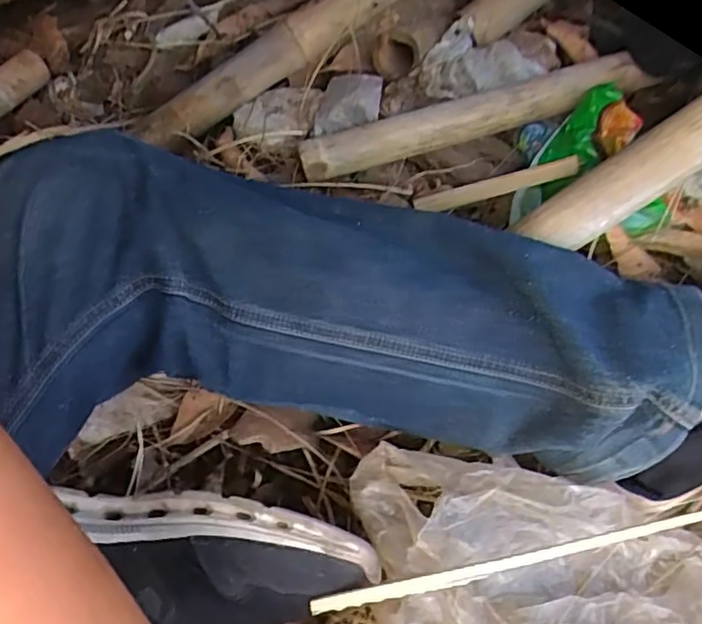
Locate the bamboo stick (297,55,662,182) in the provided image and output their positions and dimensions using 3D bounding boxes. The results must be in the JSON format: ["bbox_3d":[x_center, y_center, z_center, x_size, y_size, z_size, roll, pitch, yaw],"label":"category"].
[{"bbox_3d":[0.128,-0.187,0.580,0.358,0.028,0.038,-16,54,-9],"label":"bamboo stick"}]

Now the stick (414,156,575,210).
[{"bbox_3d":[0.131,-0.116,0.573,0.147,0.014,0.019,-12,52,11],"label":"stick"}]

